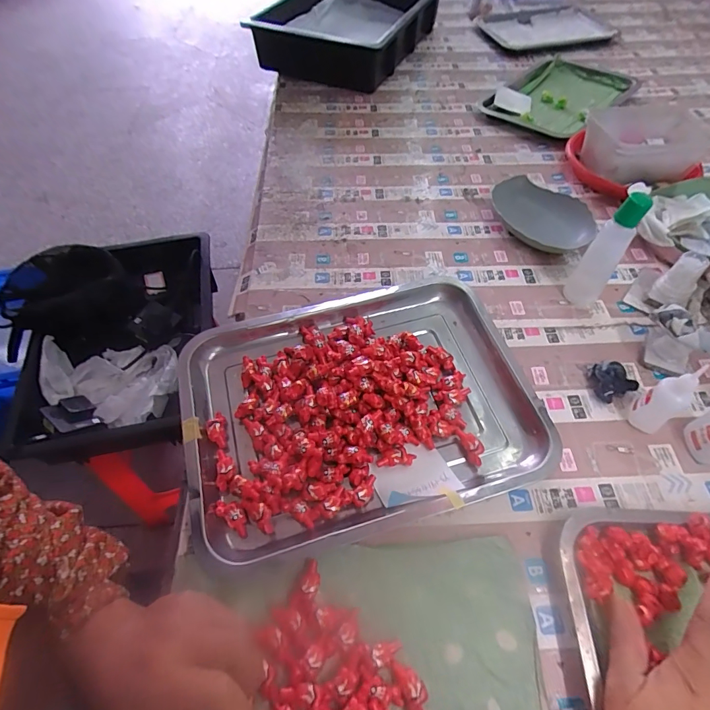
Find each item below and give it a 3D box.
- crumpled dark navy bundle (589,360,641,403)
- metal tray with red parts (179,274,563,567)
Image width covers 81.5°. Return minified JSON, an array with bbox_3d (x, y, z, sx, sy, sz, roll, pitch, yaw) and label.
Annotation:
[{"bbox_3d":[0.279,0.026,0.450,0.043,0.021,0.040,-1,56,1],"label":"crumpled dark navy bundle"},{"bbox_3d":[0.004,0.047,0.434,0.356,0.038,0.265,-16,57,-9],"label":"metal tray with red parts"}]

